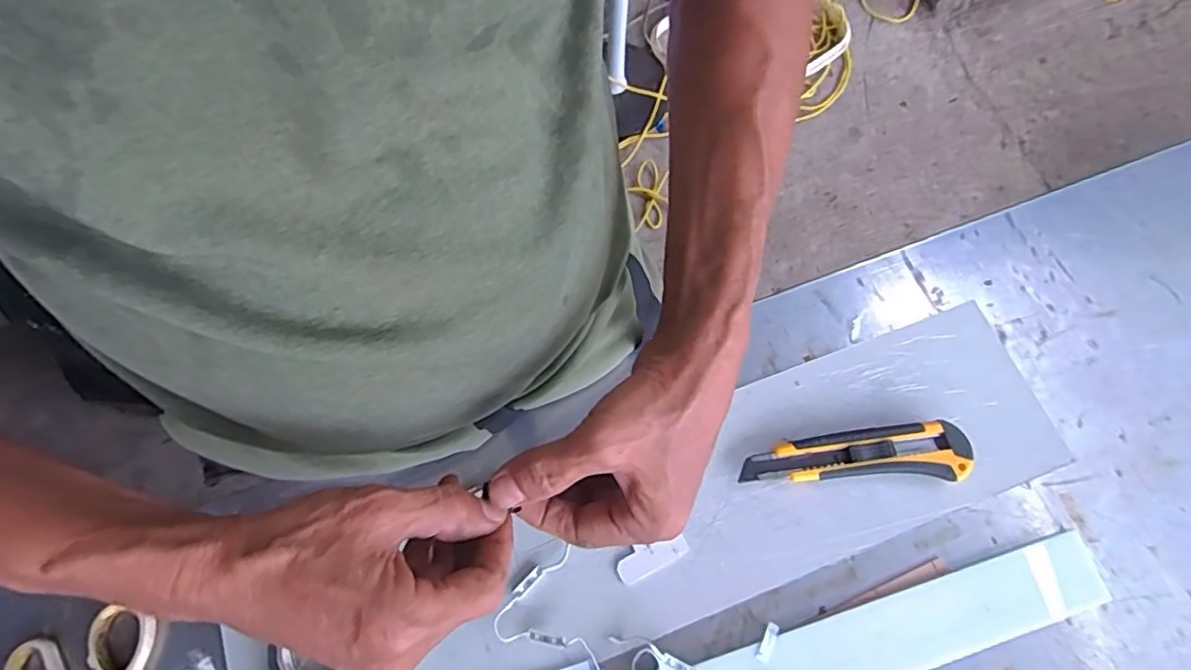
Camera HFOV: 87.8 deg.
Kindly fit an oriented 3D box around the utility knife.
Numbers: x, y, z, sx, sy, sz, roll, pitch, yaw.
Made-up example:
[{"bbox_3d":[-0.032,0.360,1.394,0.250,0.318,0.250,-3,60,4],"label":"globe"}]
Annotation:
[{"bbox_3d":[0.186,0.089,0.447,0.158,0.018,0.040,-5,71,-2],"label":"utility knife"}]

